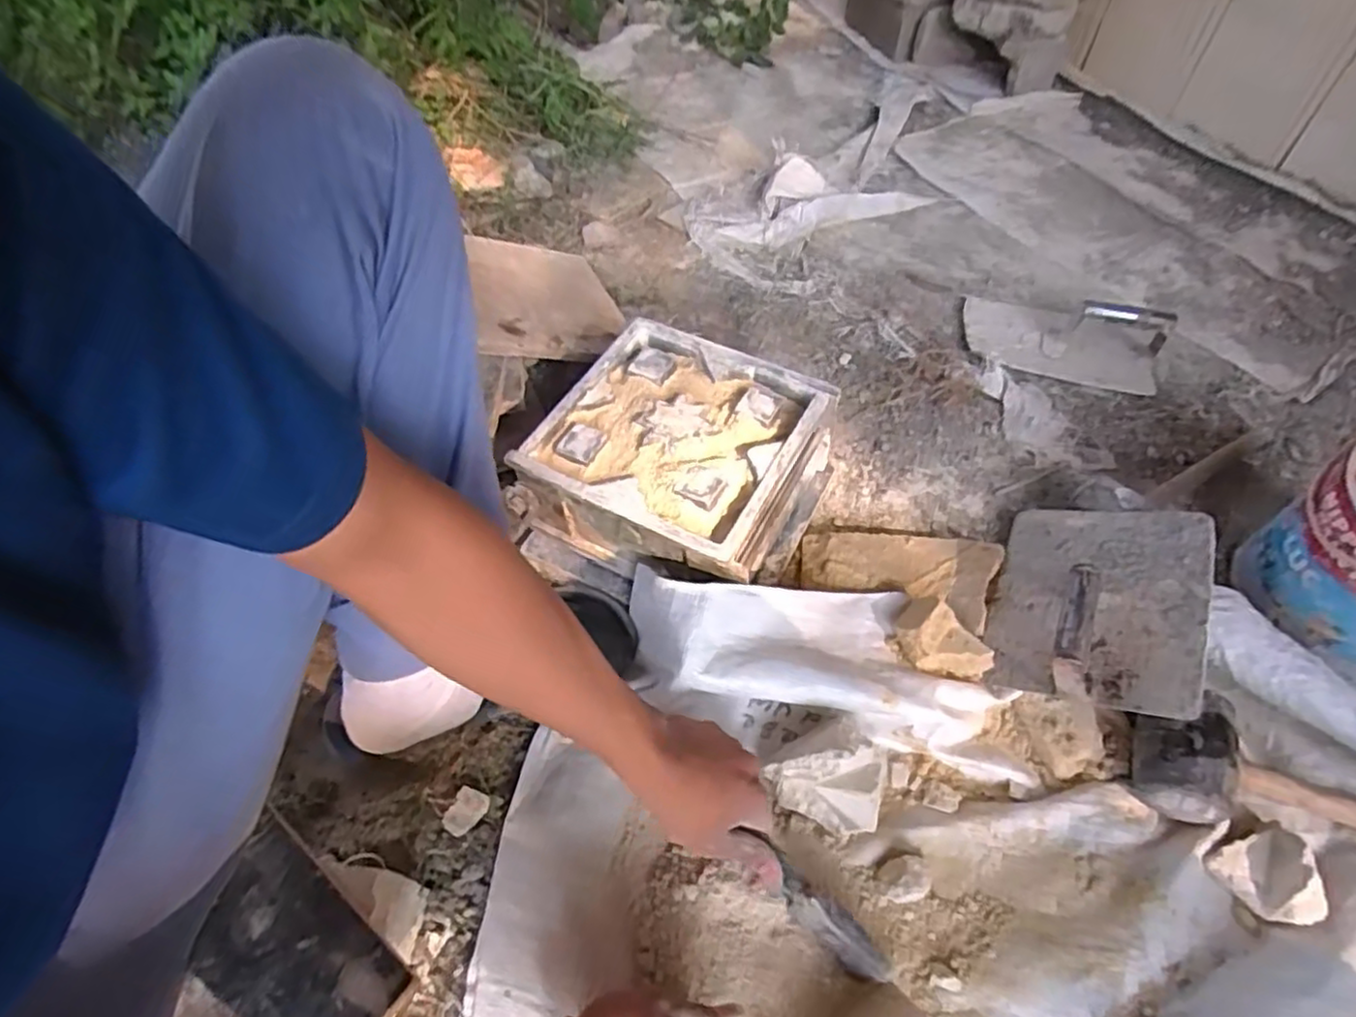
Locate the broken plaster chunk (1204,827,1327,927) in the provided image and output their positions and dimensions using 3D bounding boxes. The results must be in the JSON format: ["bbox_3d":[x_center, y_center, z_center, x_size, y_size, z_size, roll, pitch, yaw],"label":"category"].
[{"bbox_3d":[0.450,0.277,0.523,0.066,0.031,0.059,-14,55,-8],"label":"broken plaster chunk"}]

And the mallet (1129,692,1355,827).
[{"bbox_3d":[0.519,0.221,0.551,0.293,0.056,0.090,8,54,7],"label":"mallet"}]

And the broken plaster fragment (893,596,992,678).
[{"bbox_3d":[0.231,0.118,0.619,0.058,0.037,0.082,-31,59,-20],"label":"broken plaster fragment"}]

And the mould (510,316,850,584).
[{"bbox_3d":[0.006,-0.042,0.707,0.242,0.132,0.220,24,58,18],"label":"mould"}]

